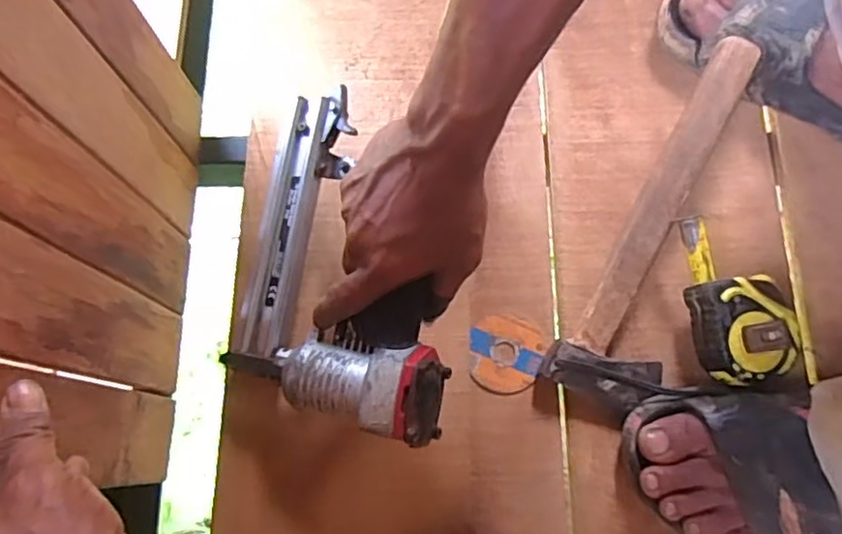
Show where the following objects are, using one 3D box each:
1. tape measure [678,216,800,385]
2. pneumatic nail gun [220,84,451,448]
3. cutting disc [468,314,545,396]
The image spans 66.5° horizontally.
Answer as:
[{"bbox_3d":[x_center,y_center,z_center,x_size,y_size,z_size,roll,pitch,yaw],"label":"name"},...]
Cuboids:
[{"bbox_3d":[0.240,0.027,0.498,0.070,0.050,0.129,-9,75,-3],"label":"tape measure"},{"bbox_3d":[-0.047,-0.004,0.464,0.169,0.065,0.243,3,78,30],"label":"pneumatic nail gun"},{"bbox_3d":[0.069,0.069,0.514,0.057,0.004,0.061,0,74,-1],"label":"cutting disc"}]

